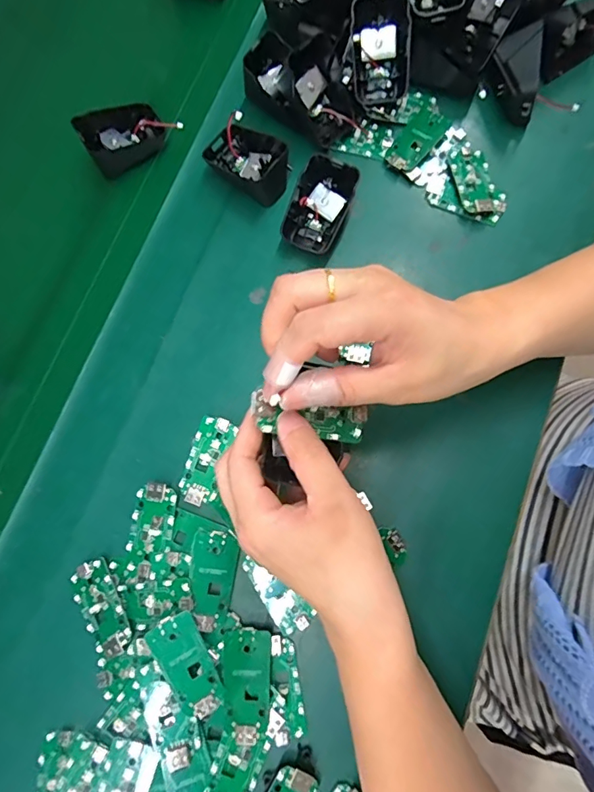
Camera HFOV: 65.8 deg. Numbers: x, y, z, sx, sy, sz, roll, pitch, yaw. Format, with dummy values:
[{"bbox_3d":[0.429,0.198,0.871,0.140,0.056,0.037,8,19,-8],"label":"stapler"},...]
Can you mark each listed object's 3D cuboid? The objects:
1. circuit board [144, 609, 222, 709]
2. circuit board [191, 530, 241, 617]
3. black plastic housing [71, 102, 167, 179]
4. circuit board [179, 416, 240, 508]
[{"bbox_3d":[-0.073,0.171,0.298,0.031,0.004,0.055,-30,84,-7],"label":"circuit board"},{"bbox_3d":[-0.058,0.122,0.319,0.032,0.004,0.054,11,74,-16],"label":"circuit board"},{"bbox_3d":[-0.151,-0.228,0.399,0.066,0.031,0.044,-33,80,-6],"label":"black plastic housing"},{"bbox_3d":[-0.067,0.048,0.338,0.027,0.008,0.063,17,79,3],"label":"circuit board"}]

